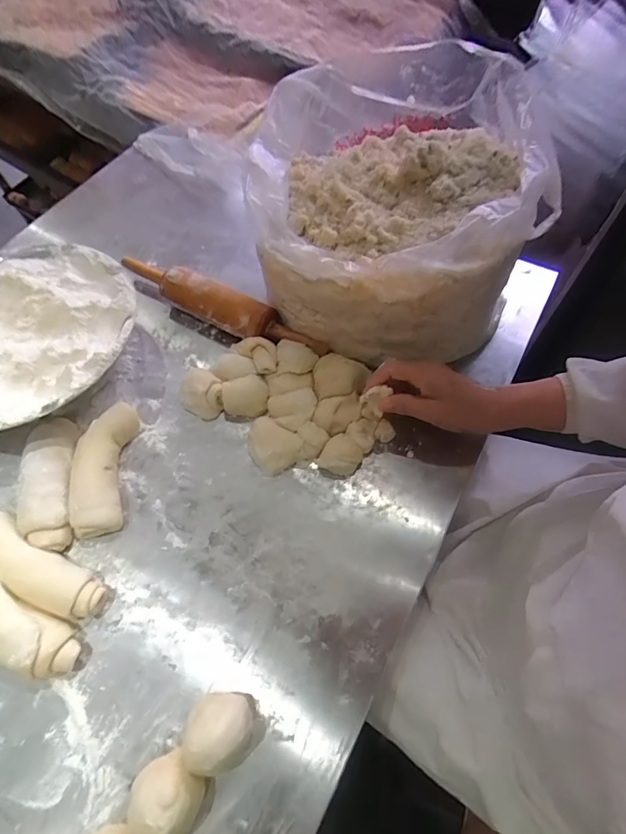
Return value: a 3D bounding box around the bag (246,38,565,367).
[{"bbox_3d":[0.093,-0.245,0.503,0.295,0.222,0.291,0,61,2],"label":"bag"}]

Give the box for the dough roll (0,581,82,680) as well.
[{"bbox_3d":[-0.287,0.197,0.402,0.143,0.048,0.049,24,65,14],"label":"dough roll"}]

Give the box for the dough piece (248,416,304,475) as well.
[{"bbox_3d":[-0.047,0.036,0.497,0.062,0.023,0.052,28,66,16],"label":"dough piece"}]

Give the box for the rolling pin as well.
[{"bbox_3d":[-0.133,-0.152,0.586,0.333,0.059,0.050,29,66,16],"label":"rolling pin"}]

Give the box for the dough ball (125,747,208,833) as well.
[{"bbox_3d":[-0.113,0.299,0.335,0.051,0.056,0.048,-1,61,2],"label":"dough ball"}]

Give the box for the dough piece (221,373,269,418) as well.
[{"bbox_3d":[-0.084,-0.027,0.529,0.055,0.029,0.044,2,61,3],"label":"dough piece"}]

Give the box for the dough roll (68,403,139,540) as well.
[{"bbox_3d":[-0.239,0.056,0.484,0.051,0.039,0.154,-4,61,0],"label":"dough roll"}]

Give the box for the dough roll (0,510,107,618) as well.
[{"bbox_3d":[-0.291,0.150,0.435,0.175,0.035,0.049,27,65,16],"label":"dough roll"}]

